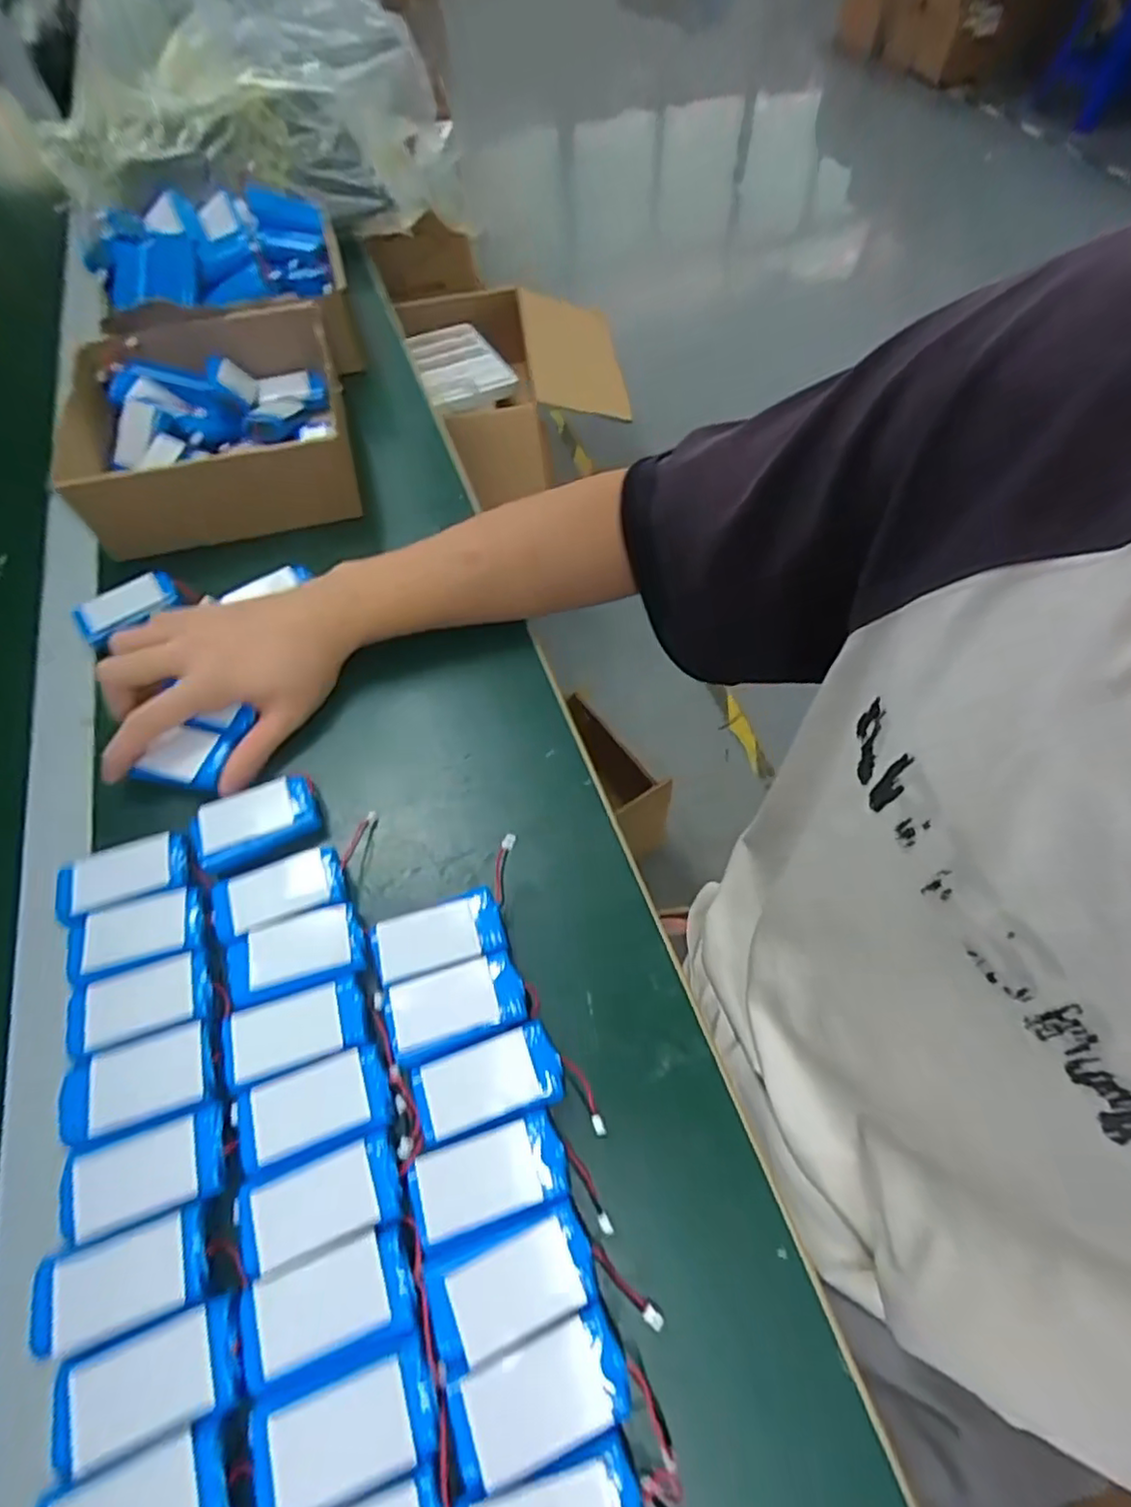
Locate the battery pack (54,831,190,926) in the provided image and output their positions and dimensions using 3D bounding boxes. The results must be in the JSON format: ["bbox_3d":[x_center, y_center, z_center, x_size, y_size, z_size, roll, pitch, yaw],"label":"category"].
[{"bbox_3d":[-0.249,0.069,0.360,0.071,0.012,0.037,-16,61,-14],"label":"battery pack"}]

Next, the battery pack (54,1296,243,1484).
[{"bbox_3d":[-0.162,0.244,0.250,0.068,0.008,0.036,-15,60,-13],"label":"battery pack"}]

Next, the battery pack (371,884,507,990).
[{"bbox_3d":[-0.068,0.096,0.340,0.067,0.012,0.037,-13,60,-12],"label":"battery pack"}]

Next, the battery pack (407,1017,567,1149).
[{"bbox_3d":[-0.037,0.156,0.304,0.068,0.013,0.035,-15,60,-14],"label":"battery pack"}]

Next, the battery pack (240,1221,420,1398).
[{"bbox_3d":[-0.096,0.223,0.260,0.065,0.006,0.038,-13,60,-12],"label":"battery pack"}]

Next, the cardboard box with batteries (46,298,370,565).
[{"bbox_3d":[-0.295,-0.282,0.542,0.200,0.085,0.224,-13,60,-12],"label":"cardboard box with batteries"}]

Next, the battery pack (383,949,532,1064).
[{"bbox_3d":[-0.055,0.125,0.321,0.066,0.011,0.036,-14,60,-13],"label":"battery pack"}]

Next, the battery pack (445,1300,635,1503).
[{"bbox_3d":[-0.011,0.248,0.249,0.066,0.014,0.035,-14,60,-13],"label":"battery pack"}]

